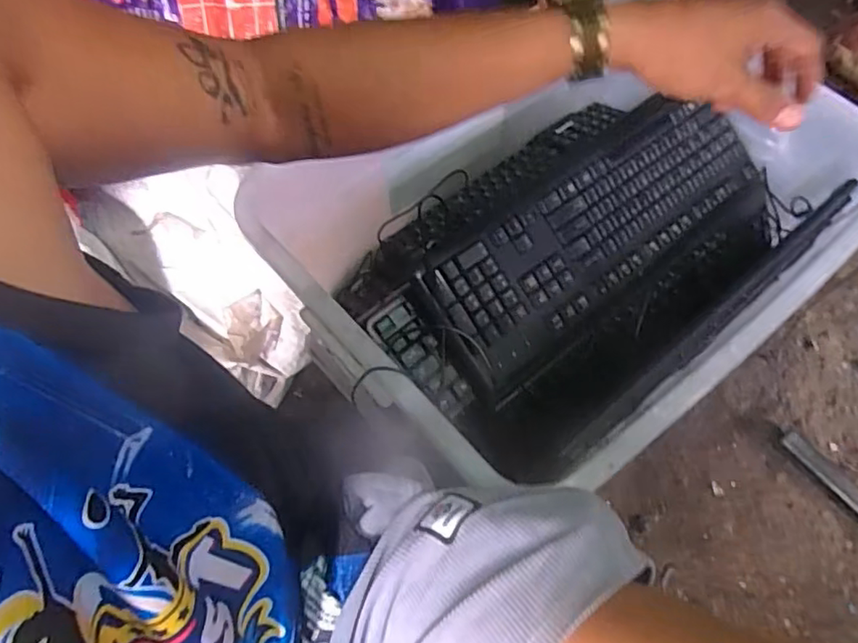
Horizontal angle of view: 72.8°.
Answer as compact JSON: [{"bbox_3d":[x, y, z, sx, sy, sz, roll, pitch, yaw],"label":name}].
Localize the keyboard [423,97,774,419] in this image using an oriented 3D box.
[{"bbox_3d":[0.196,-0.100,0.642,0.430,0.029,0.186,-34,90,-17],"label":"keyboard"}]

